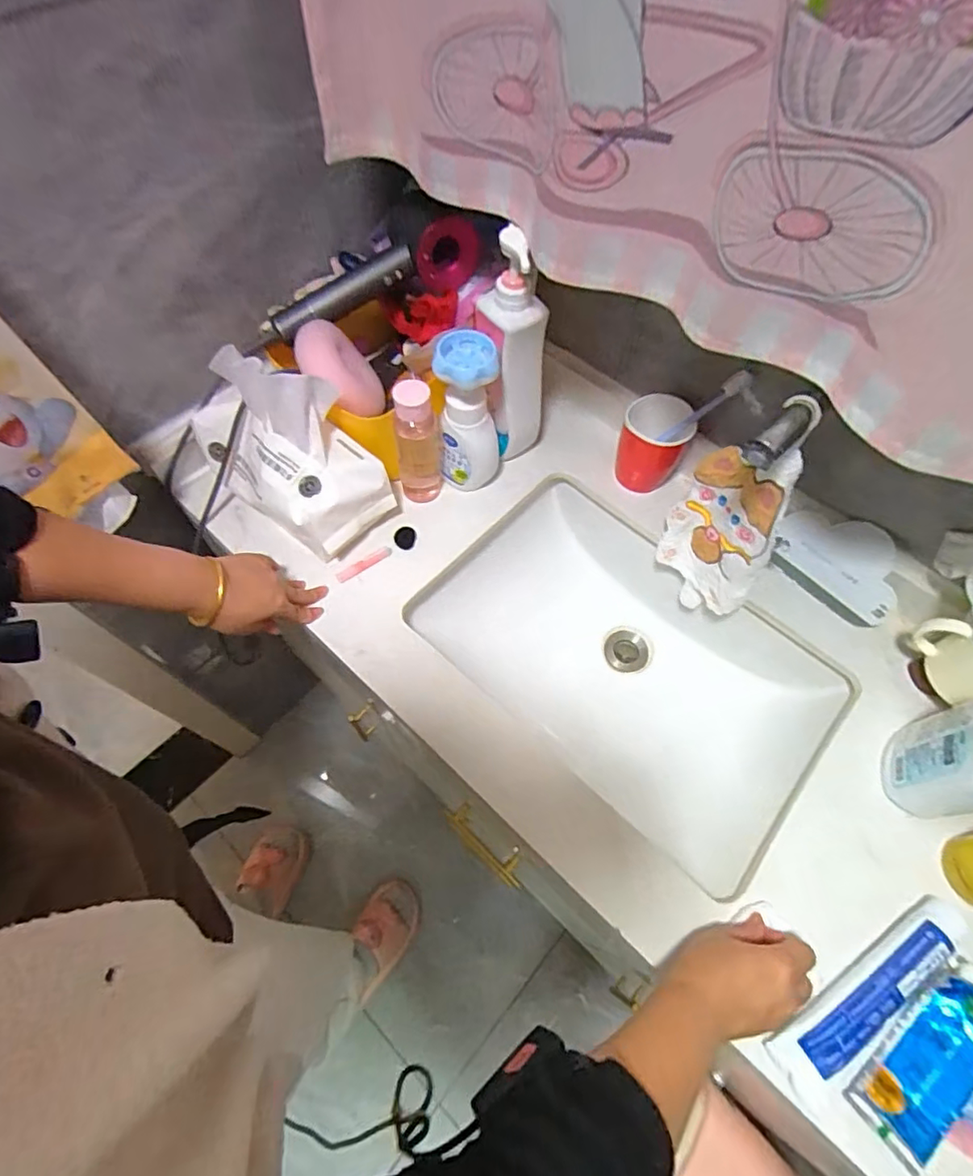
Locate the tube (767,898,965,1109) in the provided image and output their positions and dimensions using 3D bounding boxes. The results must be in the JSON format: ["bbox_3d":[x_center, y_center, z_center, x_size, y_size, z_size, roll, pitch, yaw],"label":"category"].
[{"bbox_3d":[0.320,0.330,0.461,0.204,0.033,0.052,-32,67,-17],"label":"tube"}]

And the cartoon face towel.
[{"bbox_3d":[0.252,-0.058,0.599,0.027,0.230,0.114,-34,67,-17],"label":"cartoon face towel"}]

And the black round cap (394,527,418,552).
[{"bbox_3d":[-0.097,-0.060,0.669,0.025,0.008,0.028,0,62,-1],"label":"black round cap"}]

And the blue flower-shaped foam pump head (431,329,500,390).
[{"bbox_3d":[-0.019,-0.238,0.582,0.066,0.032,0.053,9,62,4],"label":"blue flower-shaped foam pump head"}]

